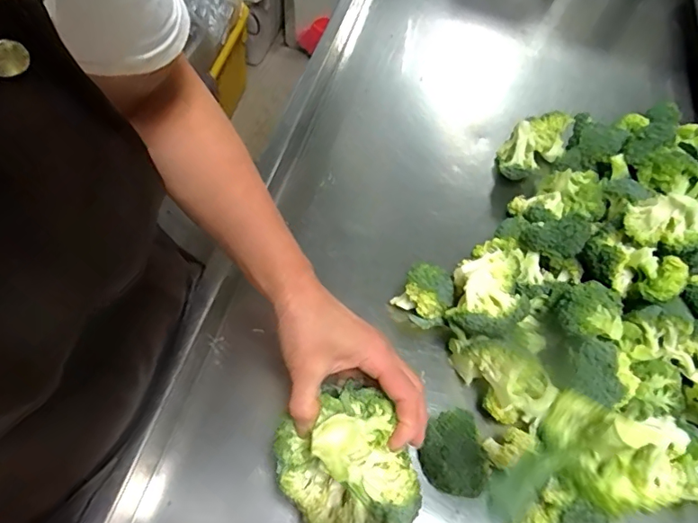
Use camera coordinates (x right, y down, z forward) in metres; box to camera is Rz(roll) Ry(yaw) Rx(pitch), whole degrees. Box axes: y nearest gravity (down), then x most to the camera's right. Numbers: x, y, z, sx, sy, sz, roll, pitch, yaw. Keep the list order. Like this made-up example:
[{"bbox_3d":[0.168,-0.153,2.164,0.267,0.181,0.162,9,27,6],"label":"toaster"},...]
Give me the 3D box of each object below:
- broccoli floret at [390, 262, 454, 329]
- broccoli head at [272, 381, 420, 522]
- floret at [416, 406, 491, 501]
[{"bbox_3d":[0.075,0.036,0.501,0.053,0.054,0.063,28,59,12],"label":"broccoli floret"},{"bbox_3d":[0.003,0.144,0.359,0.093,0.068,0.109,-34,63,-21],"label":"broccoli head"},{"bbox_3d":[0.086,0.164,0.422,0.046,0.051,0.063,-12,60,-13],"label":"floret"}]

